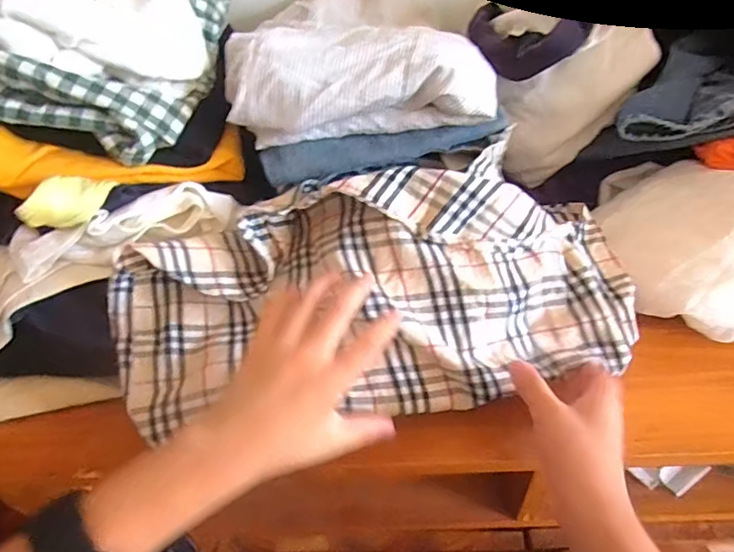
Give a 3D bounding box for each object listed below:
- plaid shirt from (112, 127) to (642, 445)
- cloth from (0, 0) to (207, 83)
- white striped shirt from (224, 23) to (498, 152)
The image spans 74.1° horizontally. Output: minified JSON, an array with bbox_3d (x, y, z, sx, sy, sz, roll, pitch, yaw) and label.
[{"bbox_3d":[0.013,-0.006,0.359,0.387,0.115,0.183,-5,45,-3],"label":"plaid shirt"},{"bbox_3d":[-0.218,-0.217,0.407,0.145,0.070,0.165,-22,47,-14],"label":"cloth"},{"bbox_3d":[-0.005,-0.163,0.399,0.208,0.065,0.120,-7,45,0],"label":"white striped shirt"}]

